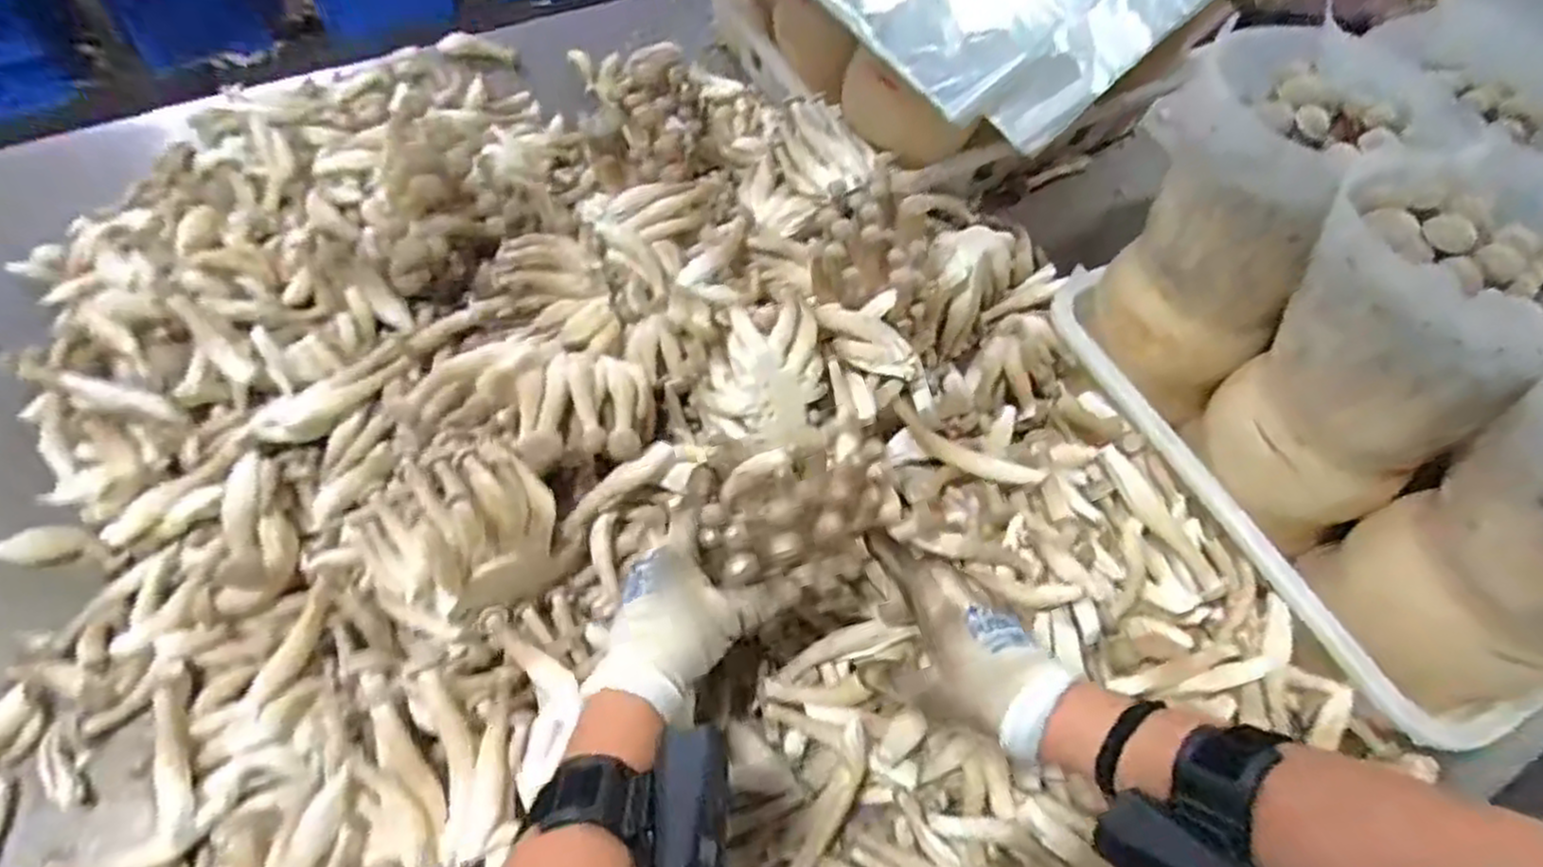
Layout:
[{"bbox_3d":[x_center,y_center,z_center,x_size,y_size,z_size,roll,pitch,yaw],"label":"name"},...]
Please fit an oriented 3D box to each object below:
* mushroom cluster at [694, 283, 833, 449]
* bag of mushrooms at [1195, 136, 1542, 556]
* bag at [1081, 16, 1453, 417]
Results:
[{"bbox_3d":[-0.007,-0.049,0.604,0.097,0.074,0.102,3,60,-1],"label":"mushroom cluster"},{"bbox_3d":[0.408,-0.069,0.514,0.137,0.233,0.164,40,66,18],"label":"bag of mushrooms"},{"bbox_3d":[0.350,-0.158,0.577,0.141,0.235,0.144,41,66,19],"label":"bag"}]

